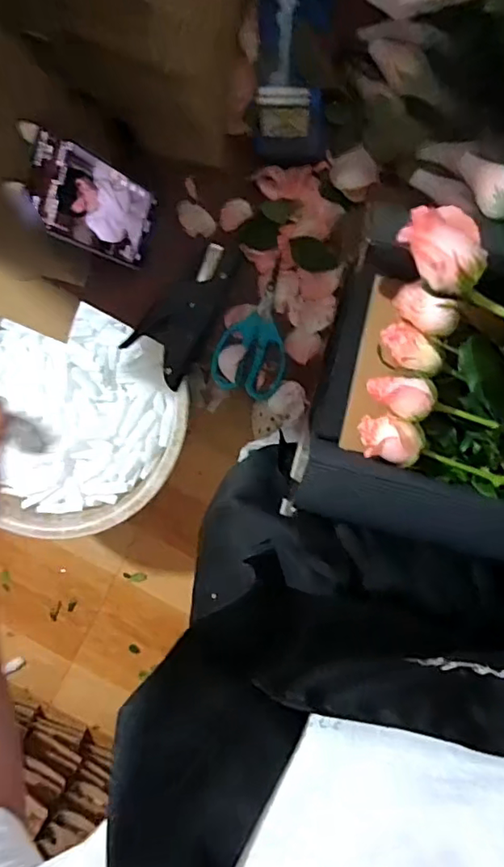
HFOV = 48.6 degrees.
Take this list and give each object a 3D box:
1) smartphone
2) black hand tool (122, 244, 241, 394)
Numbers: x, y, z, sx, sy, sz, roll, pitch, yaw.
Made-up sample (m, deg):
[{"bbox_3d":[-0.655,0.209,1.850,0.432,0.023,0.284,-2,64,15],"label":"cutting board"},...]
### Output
[{"bbox_3d":[-0.137,-0.199,0.499,0.010,0.151,0.071,26,103,23],"label":"smartphone"},{"bbox_3d":[-0.067,-0.127,0.577,0.074,0.034,0.143,38,99,-2],"label":"black hand tool"}]

